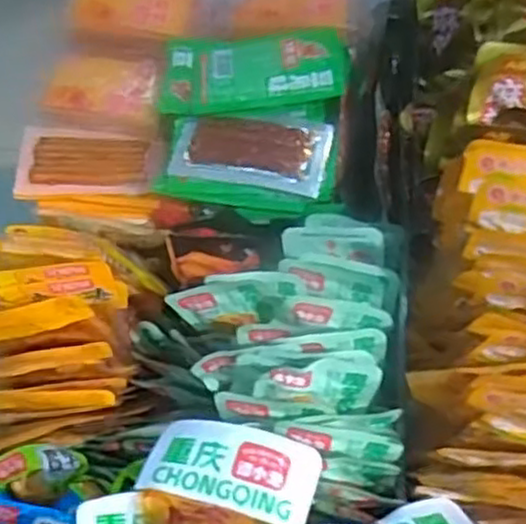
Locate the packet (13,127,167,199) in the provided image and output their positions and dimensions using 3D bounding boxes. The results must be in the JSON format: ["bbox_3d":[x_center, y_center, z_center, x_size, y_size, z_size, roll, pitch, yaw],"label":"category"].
[{"bbox_3d":[-0.137,-0.080,0.591,0.113,0.009,0.060,-1,71,-2],"label":"packet"}]

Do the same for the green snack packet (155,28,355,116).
[{"bbox_3d":[-0.008,-0.149,0.571,0.141,0.012,0.075,-4,62,8],"label":"green snack packet"}]

